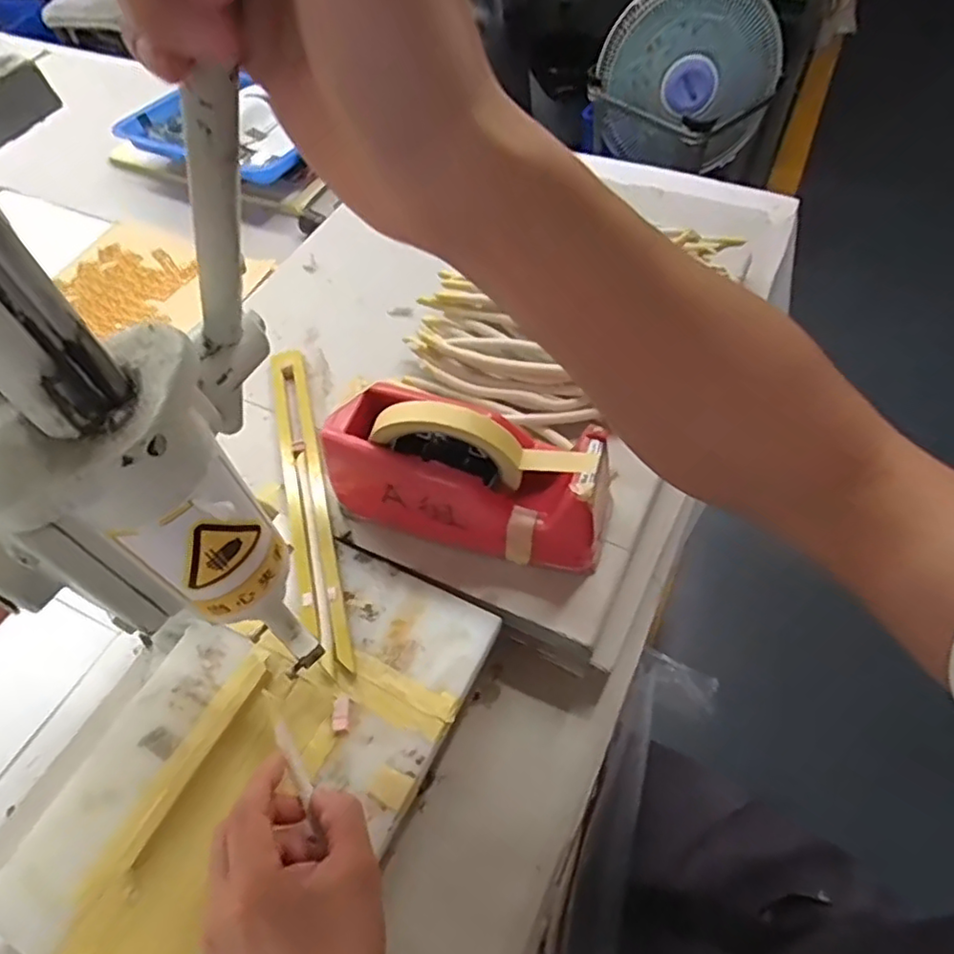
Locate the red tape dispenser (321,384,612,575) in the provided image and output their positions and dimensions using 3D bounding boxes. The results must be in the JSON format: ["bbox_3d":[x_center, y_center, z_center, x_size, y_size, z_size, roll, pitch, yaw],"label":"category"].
[{"bbox_3d":[-0.006,-0.006,0.446,0.199,0.117,0.068,15,59,13],"label":"red tape dispenser"}]

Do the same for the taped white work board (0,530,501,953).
[{"bbox_3d":[-0.138,0.178,0.412,0.195,0.011,0.296,24,61,18],"label":"taped white work board"}]

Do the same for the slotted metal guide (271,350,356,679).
[{"bbox_3d":[-0.140,0.009,0.516,0.036,0.011,0.309,-15,57,-7],"label":"slotted metal guide"}]

